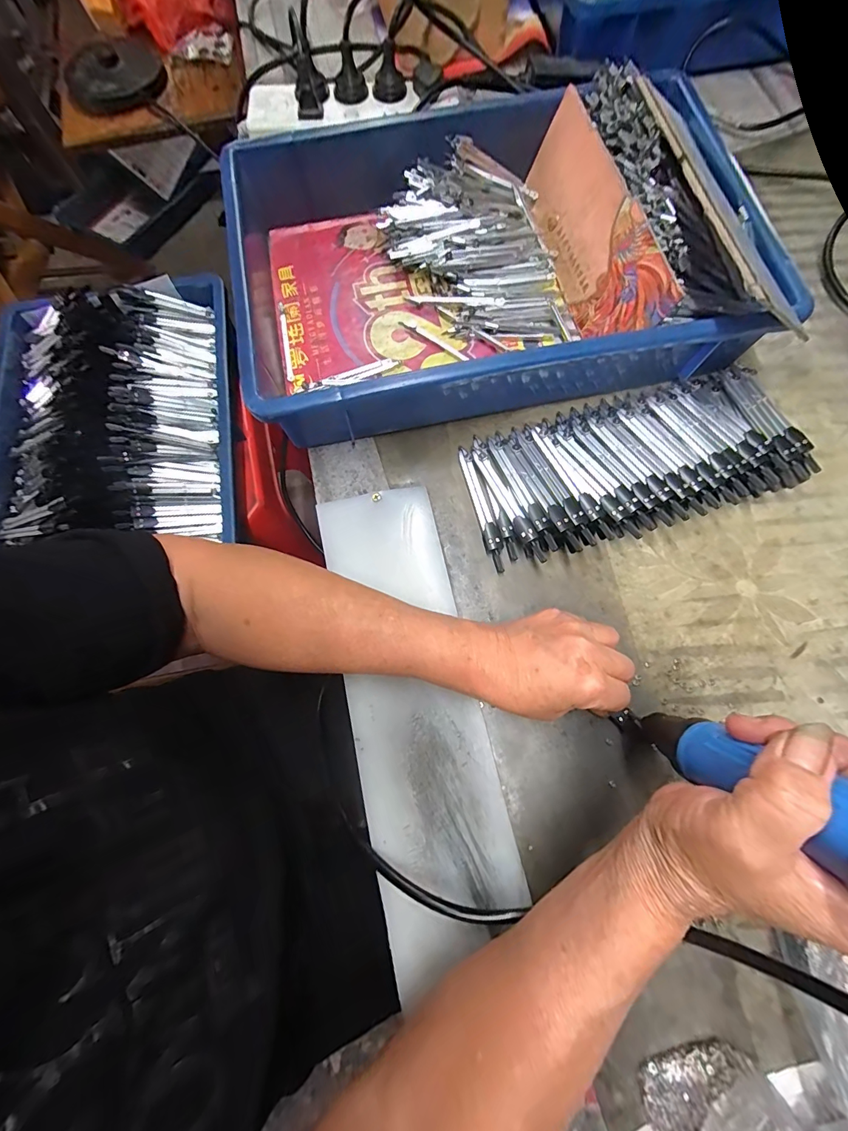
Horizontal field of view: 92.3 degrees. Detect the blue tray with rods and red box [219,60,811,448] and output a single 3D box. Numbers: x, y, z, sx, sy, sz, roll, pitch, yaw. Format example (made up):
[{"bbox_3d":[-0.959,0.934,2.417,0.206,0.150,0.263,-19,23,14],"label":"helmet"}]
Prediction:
[{"bbox_3d":[0.054,-0.275,0.361,0.430,0.087,0.288,-10,75,-3],"label":"blue tray with rods and red box"}]

